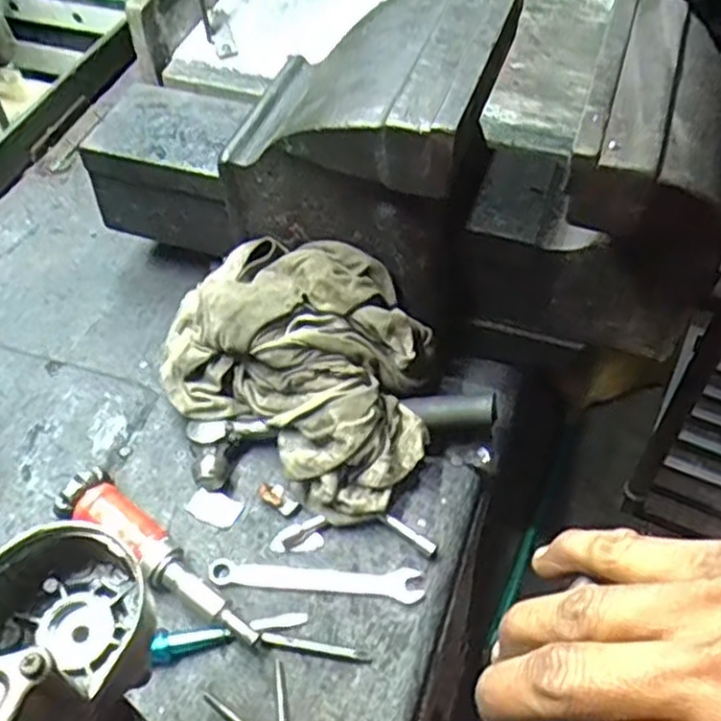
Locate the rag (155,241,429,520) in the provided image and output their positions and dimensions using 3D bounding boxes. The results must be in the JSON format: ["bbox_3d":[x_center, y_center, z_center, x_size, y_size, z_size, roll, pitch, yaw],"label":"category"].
[{"bbox_3d":[-0.045,0.003,0.593,0.216,0.133,0.145,29,59,21],"label":"rag"}]

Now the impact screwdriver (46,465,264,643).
[{"bbox_3d":[-0.150,0.145,0.545,0.180,0.043,0.045,34,61,24],"label":"impact screwdriver"}]

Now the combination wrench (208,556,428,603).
[{"bbox_3d":[-0.033,0.162,0.551,0.155,0.005,0.023,2,53,3],"label":"combination wrench"}]

